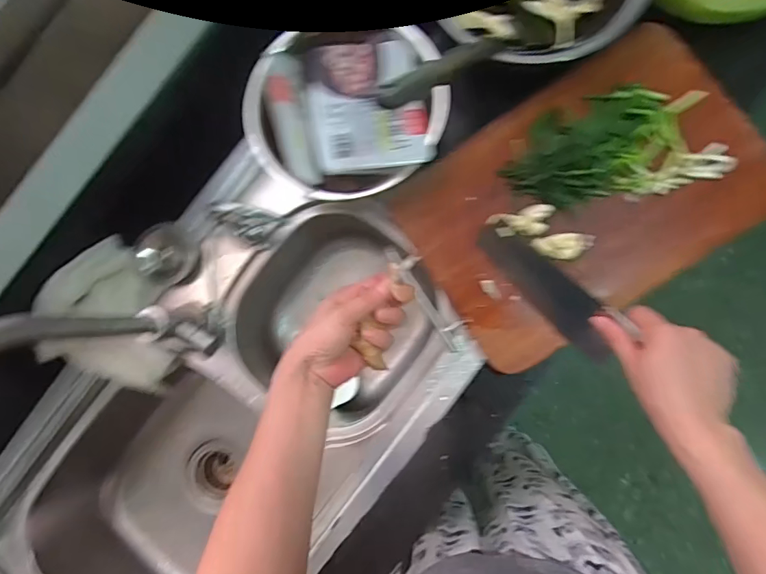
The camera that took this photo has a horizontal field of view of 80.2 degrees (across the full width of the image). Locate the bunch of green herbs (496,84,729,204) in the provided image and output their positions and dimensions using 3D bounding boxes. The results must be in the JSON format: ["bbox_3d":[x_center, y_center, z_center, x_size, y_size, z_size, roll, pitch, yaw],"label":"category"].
[{"bbox_3d":[0.269,-0.166,0.536,0.237,0.026,0.124,-5,84,7],"label":"bunch of green herbs"}]

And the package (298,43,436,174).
[{"bbox_3d":[-0.021,-0.218,0.533,0.132,0.034,0.171,-11,83,7],"label":"package"}]

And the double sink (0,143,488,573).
[{"bbox_3d":[-0.236,0.224,0.693,0.442,0.207,0.750,38,90,10],"label":"double sink"}]

